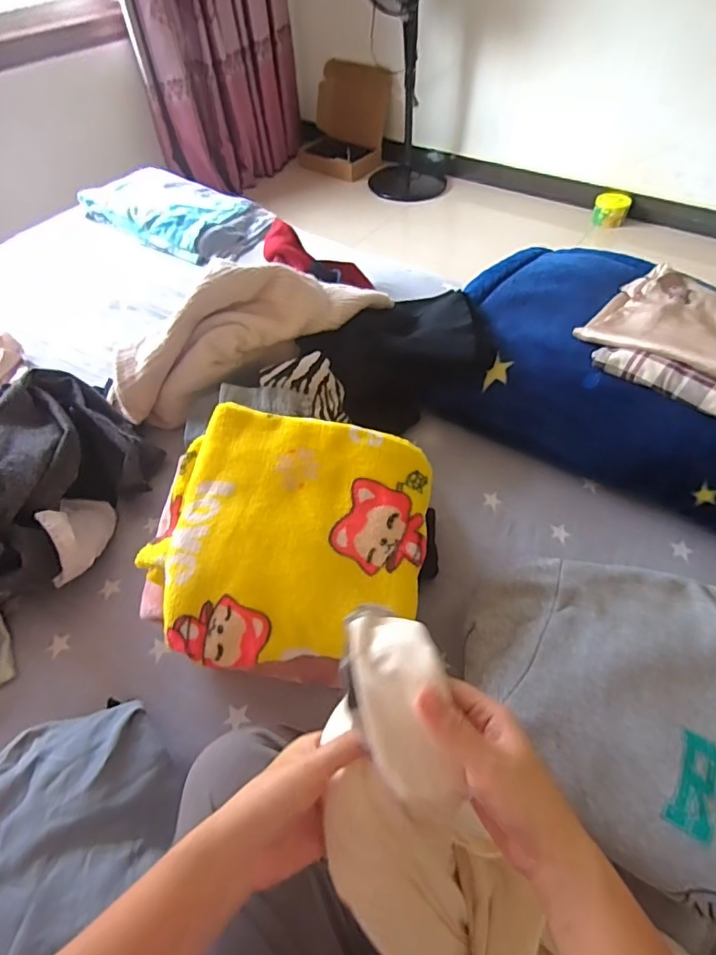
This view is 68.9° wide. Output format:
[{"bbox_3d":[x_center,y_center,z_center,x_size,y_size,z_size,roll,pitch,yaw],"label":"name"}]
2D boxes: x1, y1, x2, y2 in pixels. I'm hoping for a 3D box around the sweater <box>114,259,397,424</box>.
[{"bbox_3d":[-0.182,-0.234,0.820,0.465,0.198,0.110,-26,52,3],"label":"sweater"}]

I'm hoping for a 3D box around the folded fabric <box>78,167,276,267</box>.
[{"bbox_3d":[-0.478,-0.713,1.397,0.542,0.059,0.301,32,58,25],"label":"folded fabric"}]

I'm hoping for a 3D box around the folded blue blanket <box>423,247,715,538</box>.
[{"bbox_3d":[0.465,-0.135,0.819,0.628,0.174,0.385,30,57,24],"label":"folded blue blanket"}]

